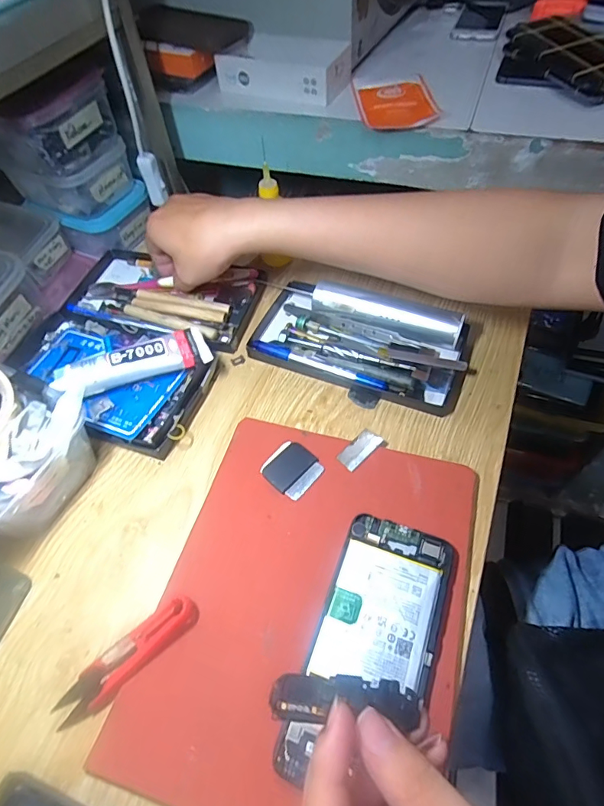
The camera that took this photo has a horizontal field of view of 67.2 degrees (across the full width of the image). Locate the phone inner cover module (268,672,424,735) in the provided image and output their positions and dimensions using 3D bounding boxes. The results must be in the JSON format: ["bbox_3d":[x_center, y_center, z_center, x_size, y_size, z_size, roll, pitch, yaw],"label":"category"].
[{"bbox_3d":[0.021,0.134,0.205,0.069,0.006,0.018,8,55,-7],"label":"phone inner cover module"}]

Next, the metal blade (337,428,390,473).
[{"bbox_3d":[0.049,0.037,0.372,0.042,0.004,0.020,-38,63,-23],"label":"metal blade"}]

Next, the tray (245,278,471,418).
[{"bbox_3d":[0.053,-0.064,0.435,0.203,0.033,0.108,19,57,13],"label":"tray"}]

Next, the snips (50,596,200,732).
[{"bbox_3d":[-0.111,0.164,0.292,0.100,0.006,0.025,-39,62,-9],"label":"snips"}]

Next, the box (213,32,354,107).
[{"bbox_3d":[-0.022,-0.430,0.587,0.160,0.048,0.086,18,59,16],"label":"box"}]

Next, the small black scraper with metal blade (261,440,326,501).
[{"bbox_3d":[-0.007,0.052,0.363,0.041,0.004,0.040,35,62,22],"label":"small black scraper with metal blade"}]

